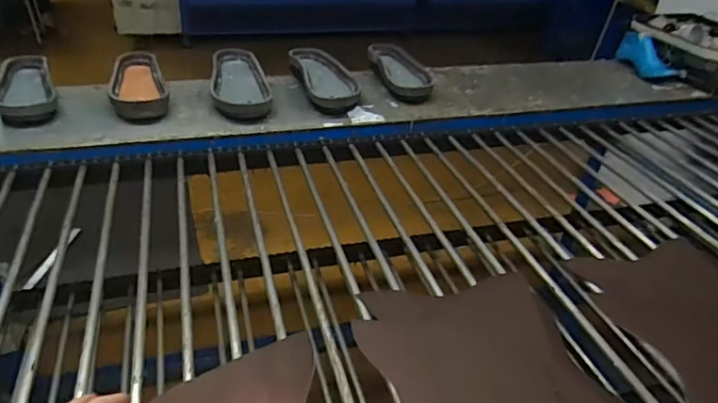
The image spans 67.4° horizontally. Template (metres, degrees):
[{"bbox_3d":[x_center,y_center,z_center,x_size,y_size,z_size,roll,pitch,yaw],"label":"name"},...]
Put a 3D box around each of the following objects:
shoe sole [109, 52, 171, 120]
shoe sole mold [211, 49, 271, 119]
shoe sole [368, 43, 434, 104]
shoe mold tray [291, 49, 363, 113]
[{"bbox_3d":[-0.479,-0.256,1.170,0.113,0.055,0.251,-8,34,-17],"label":"shoe sole"},{"bbox_3d":[-0.273,-0.276,1.223,0.125,0.052,0.264,-6,34,-14],"label":"shoe sole mold"},{"bbox_3d":[0.104,-0.322,1.344,0.130,0.055,0.255,-6,34,-14],"label":"shoe sole"},{"bbox_3d":[-0.087,-0.296,1.280,0.118,0.053,0.274,-11,35,-21],"label":"shoe mold tray"}]

